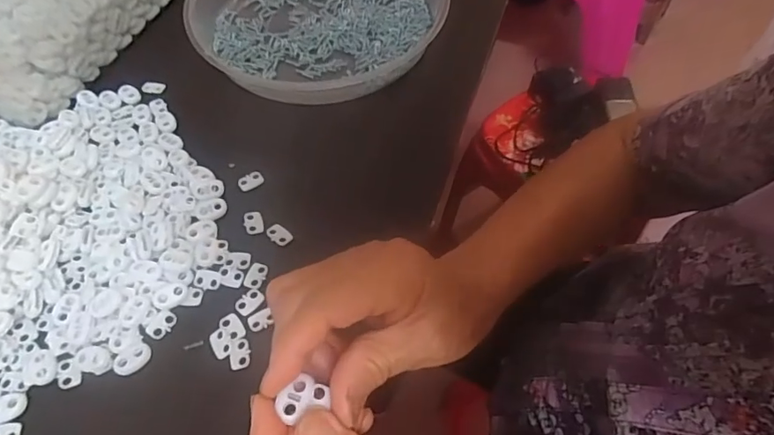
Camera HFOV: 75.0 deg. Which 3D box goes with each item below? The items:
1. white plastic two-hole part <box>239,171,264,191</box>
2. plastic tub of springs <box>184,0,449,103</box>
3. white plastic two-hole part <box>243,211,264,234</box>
[{"bbox_3d":[-0.105,-0.028,0.390,0.019,0.007,0.010,-30,63,-16],"label":"white plastic two-hole part"},{"bbox_3d":[-0.062,-0.195,0.471,0.226,0.037,0.219,0,58,0],"label":"plastic tub of springs"},{"bbox_3d":[-0.097,0.004,0.367,0.013,0.004,0.019,-15,59,-9],"label":"white plastic two-hole part"}]

